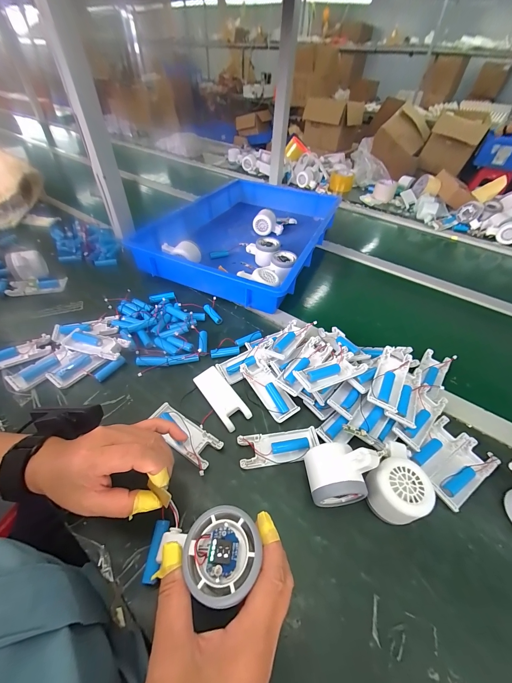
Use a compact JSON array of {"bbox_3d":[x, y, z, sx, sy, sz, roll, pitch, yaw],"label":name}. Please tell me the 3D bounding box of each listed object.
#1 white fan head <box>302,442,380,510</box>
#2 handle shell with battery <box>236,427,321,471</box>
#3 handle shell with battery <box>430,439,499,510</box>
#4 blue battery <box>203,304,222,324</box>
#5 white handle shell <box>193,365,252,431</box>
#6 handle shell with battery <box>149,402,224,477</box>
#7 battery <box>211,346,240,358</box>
[{"bbox_3d":[0.092,0.148,0.295,0.067,0.075,0.055,-5,48,-6],"label":"white fan head"},{"bbox_3d":[0.031,0.138,0.343,0.105,0.014,0.039,-7,48,-8],"label":"handle shell with battery"},{"bbox_3d":[0.263,0.166,0.329,0.100,0.012,0.040,-25,53,-22],"label":"handle shell with battery"},{"bbox_3d":[-0.086,-0.053,0.517,0.016,0.014,0.048,-34,71,-28],"label":"blue battery"},{"bbox_3d":[-0.052,0.081,0.387,0.040,0.012,0.101,-29,55,-25],"label":"white handle shell"},{"bbox_3d":[-0.097,0.125,0.348,0.108,0.011,0.042,28,53,22],"label":"handle shell with battery"},{"bbox_3d":[-0.053,0.017,0.452,0.050,0.010,0.016,-9,49,-10],"label":"battery"}]

